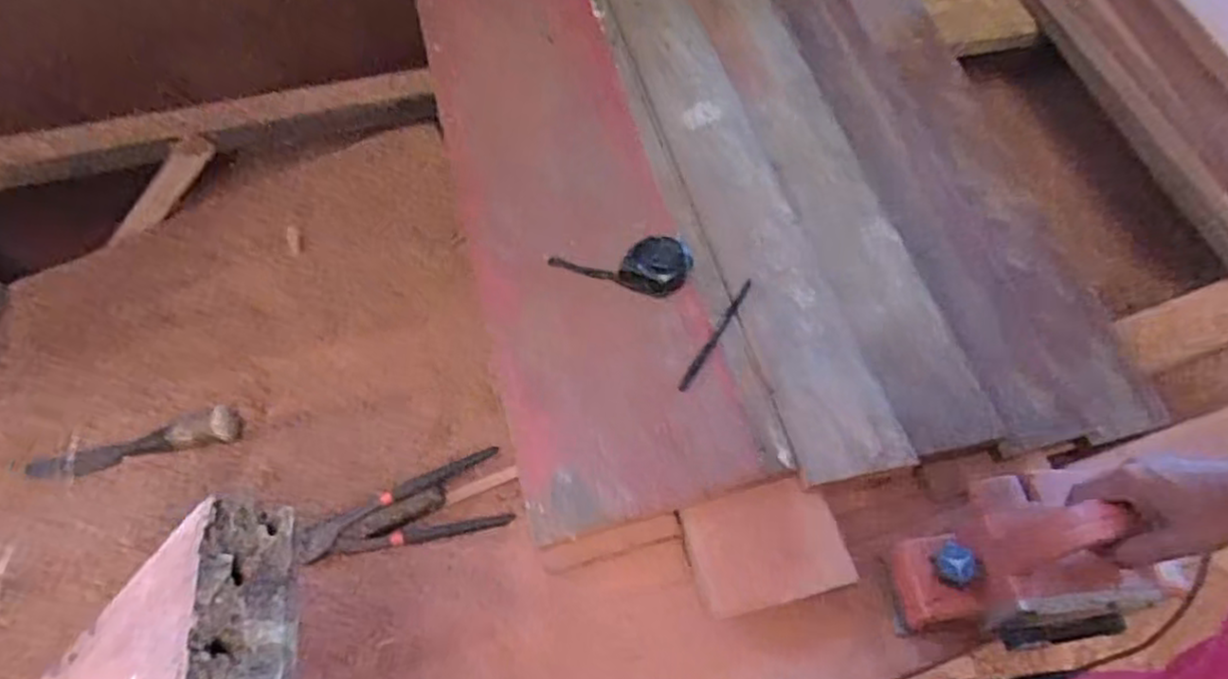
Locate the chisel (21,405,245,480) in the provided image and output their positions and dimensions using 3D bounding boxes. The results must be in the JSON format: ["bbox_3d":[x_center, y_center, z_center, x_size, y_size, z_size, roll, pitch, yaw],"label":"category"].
[{"bbox_3d":[-0.542,0.122,0.843,0.246,0.034,0.041,-13,57,6],"label":"chisel"}]

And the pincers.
[{"bbox_3d":[-0.211,0.181,0.756,0.204,0.035,0.071,-18,59,-11],"label":"pincers"}]

